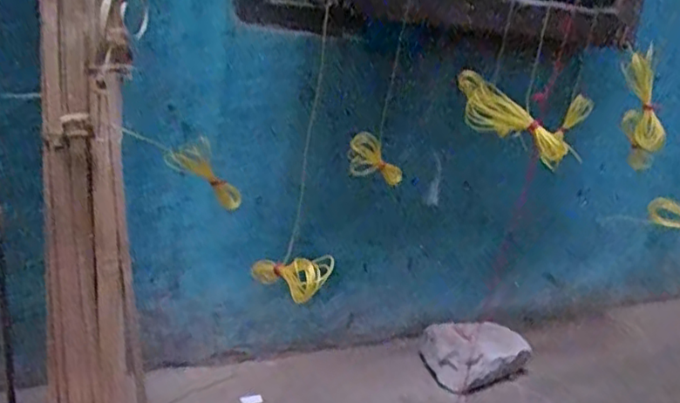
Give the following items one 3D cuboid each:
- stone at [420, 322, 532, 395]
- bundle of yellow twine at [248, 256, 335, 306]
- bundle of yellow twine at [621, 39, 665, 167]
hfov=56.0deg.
[{"bbox_3d":[0.266,0.300,1.229,0.209,0.108,0.115,10,19,3],"label":"stone"},{"bbox_3d":[-0.036,0.056,0.482,0.021,0.032,0.093,-9,5,-38],"label":"bundle of yellow twine"},{"bbox_3d":[0.289,-0.088,0.608,0.035,0.111,0.027,0,-2,-18],"label":"bundle of yellow twine"}]

